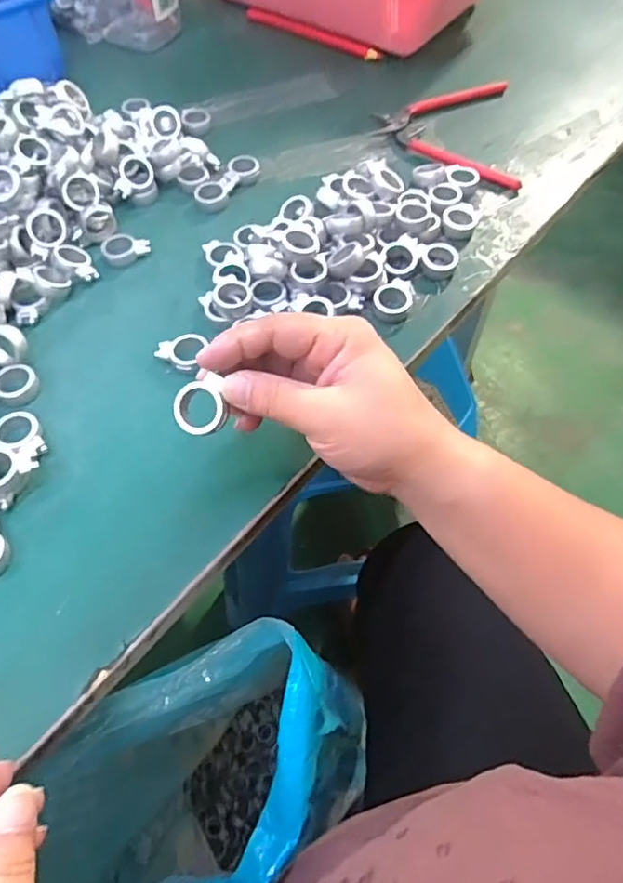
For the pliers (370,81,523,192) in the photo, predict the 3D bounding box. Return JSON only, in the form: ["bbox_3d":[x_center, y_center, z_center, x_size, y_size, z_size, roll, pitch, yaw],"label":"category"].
[{"bbox_3d":[0.115,-0.270,0.498,0.118,0.014,0.147,6,60,3],"label":"pliers"}]

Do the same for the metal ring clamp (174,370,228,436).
[{"bbox_3d":[-0.054,-0.016,0.282,0.026,0.009,0.027,-27,88,5],"label":"metal ring clamp"}]

